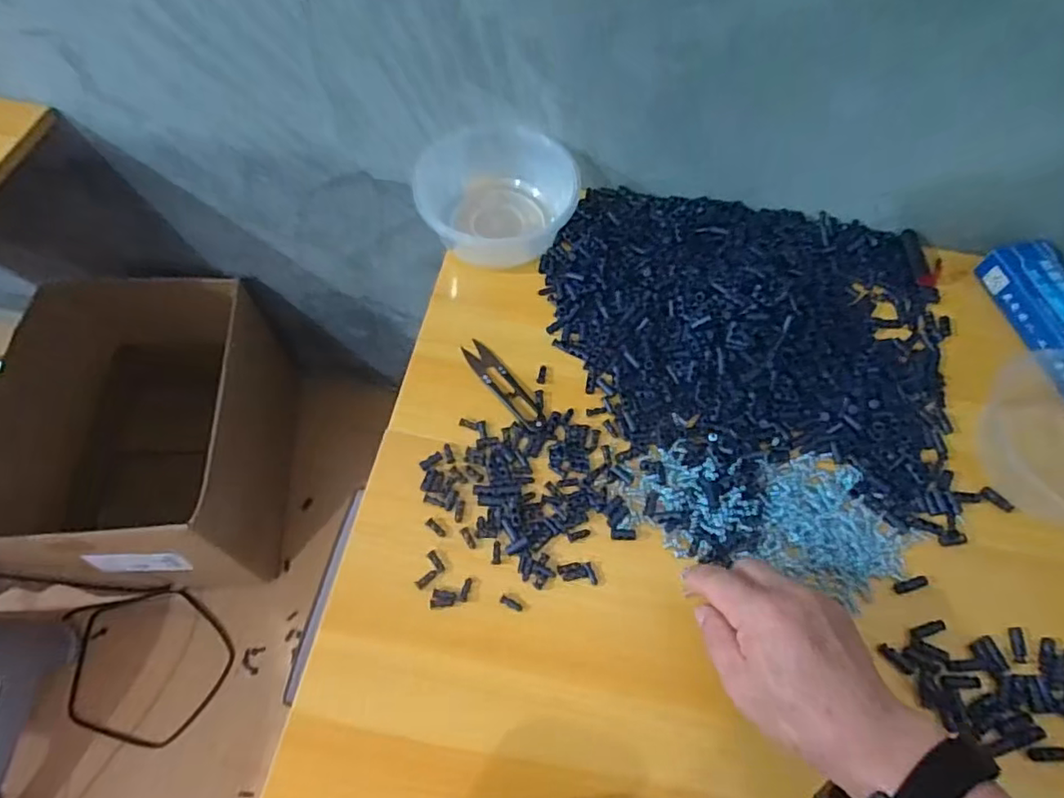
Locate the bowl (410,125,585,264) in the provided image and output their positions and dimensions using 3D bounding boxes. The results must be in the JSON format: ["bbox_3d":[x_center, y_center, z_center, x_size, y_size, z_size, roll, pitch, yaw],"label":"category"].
[{"bbox_3d":[-0.032,-0.186,0.553,0.135,0.051,0.121,15,66,6],"label":"bowl"}]

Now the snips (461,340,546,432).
[{"bbox_3d":[-0.024,-0.012,0.497,0.022,0.005,0.098,-33,69,-13],"label":"snips"}]

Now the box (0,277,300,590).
[{"bbox_3d":[-0.518,0.051,0.858,0.301,0.247,0.397,2,62,-2],"label":"box"}]

